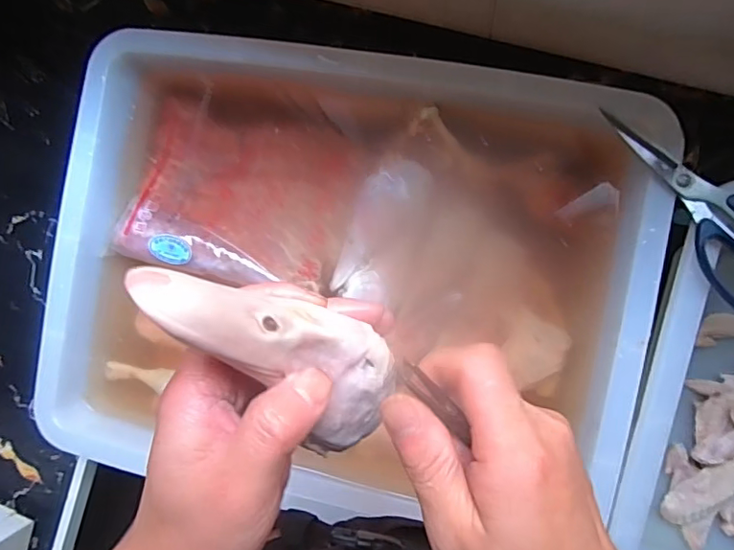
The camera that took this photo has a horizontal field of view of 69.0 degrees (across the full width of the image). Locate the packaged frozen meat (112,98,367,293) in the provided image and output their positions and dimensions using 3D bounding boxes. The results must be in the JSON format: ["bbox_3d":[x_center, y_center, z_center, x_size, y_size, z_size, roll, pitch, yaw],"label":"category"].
[{"bbox_3d":[-0.120,-0.075,0.512,0.209,0.042,0.163,13,92,9],"label":"packaged frozen meat"}]

